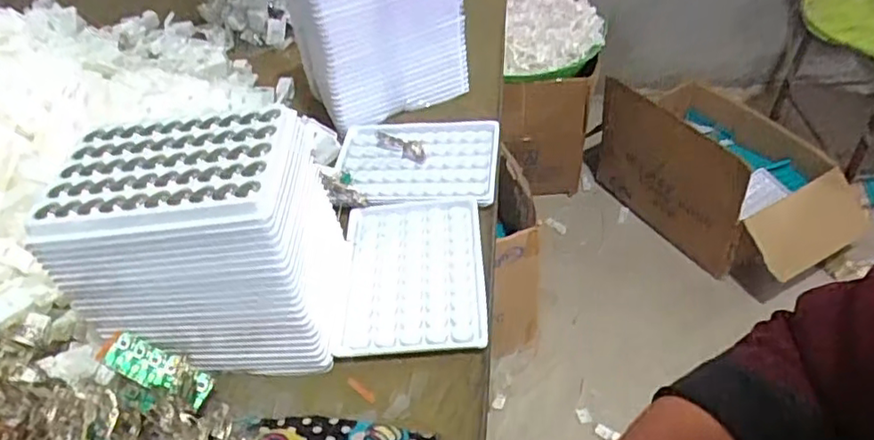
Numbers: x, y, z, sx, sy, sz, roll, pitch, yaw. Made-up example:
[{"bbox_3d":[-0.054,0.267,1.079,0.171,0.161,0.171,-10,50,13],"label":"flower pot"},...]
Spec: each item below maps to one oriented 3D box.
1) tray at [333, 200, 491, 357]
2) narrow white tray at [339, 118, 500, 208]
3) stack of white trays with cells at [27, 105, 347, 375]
[{"bbox_3d":[-0.016,0.032,0.422,0.092,0.009,0.128,-5,43,3],"label":"tray"},{"bbox_3d":[-0.017,-0.048,0.504,0.129,0.015,0.094,0,44,8],"label":"narrow white tray"},{"bbox_3d":[-0.127,0.011,0.370,0.147,0.116,0.094,-2,42,4],"label":"stack of white trays with cells"}]

